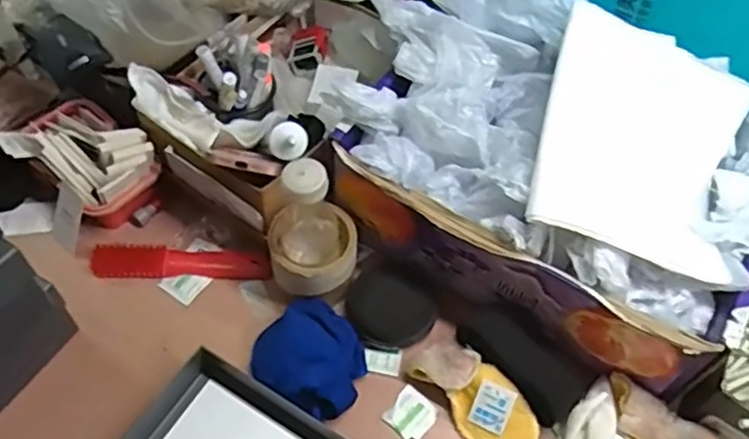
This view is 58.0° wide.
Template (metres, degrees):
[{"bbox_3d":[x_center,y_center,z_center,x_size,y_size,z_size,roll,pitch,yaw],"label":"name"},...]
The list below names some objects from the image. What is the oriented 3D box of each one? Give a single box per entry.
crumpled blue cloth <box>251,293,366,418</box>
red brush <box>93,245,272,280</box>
[{"bbox_3d":[-0.063,0.132,0.666,0.117,0.055,0.103,29,59,17],"label":"crumpled blue cloth"},{"bbox_3d":[-0.210,0.044,0.742,0.187,0.021,0.036,1,55,-2],"label":"red brush"}]

